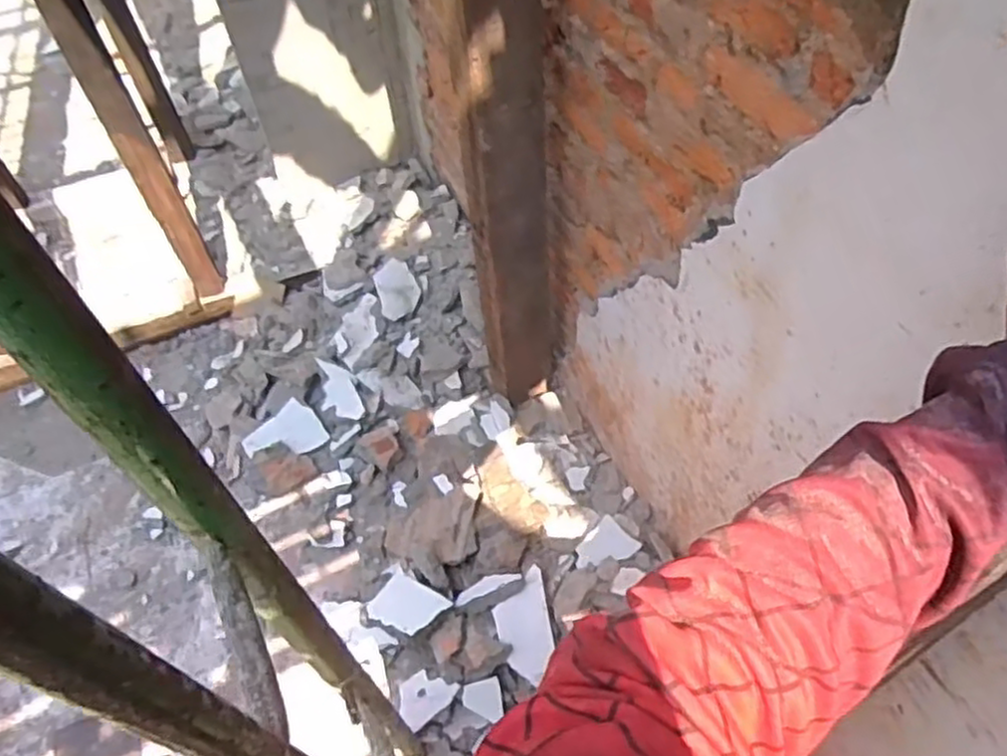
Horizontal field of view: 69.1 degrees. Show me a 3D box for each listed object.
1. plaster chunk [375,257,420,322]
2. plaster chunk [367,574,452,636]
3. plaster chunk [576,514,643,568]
[{"bbox_3d":[-0.267,-0.231,1.844,0.101,0.036,0.173,-13,53,-7],"label":"plaster chunk"},{"bbox_3d":[-0.174,0.418,1.336,0.123,0.013,0.098,26,58,21],"label":"plaster chunk"},{"bbox_3d":[0.193,0.325,1.376,0.110,0.041,0.088,-37,59,-23],"label":"plaster chunk"}]

